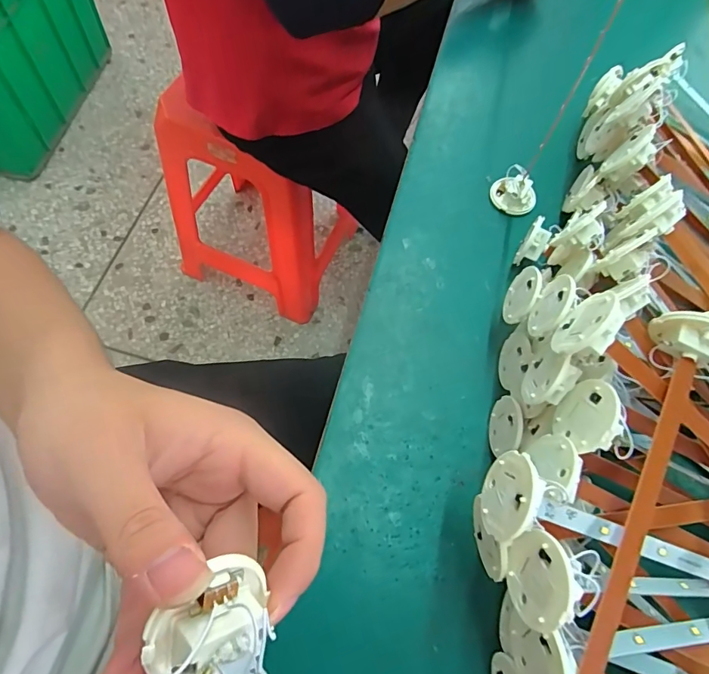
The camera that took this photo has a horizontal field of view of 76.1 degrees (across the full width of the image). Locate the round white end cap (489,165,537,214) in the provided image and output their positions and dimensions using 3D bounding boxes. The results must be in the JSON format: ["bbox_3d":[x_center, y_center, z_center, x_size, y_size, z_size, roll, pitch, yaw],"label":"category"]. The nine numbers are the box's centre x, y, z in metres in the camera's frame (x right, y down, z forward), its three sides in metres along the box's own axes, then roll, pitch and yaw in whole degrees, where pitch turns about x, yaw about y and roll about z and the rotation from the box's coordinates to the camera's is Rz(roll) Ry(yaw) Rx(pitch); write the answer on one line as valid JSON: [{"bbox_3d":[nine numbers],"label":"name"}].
[{"bbox_3d":[0.136,-0.123,0.382,0.038,0.023,0.031,27,65,6],"label":"round white end cap"}]

